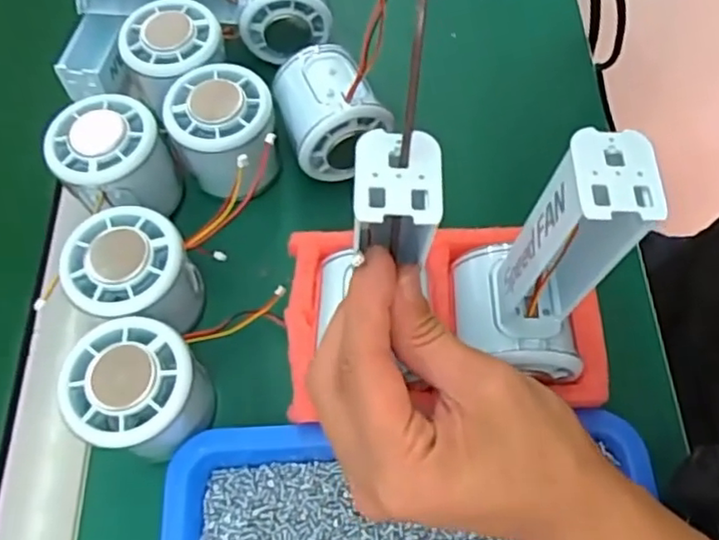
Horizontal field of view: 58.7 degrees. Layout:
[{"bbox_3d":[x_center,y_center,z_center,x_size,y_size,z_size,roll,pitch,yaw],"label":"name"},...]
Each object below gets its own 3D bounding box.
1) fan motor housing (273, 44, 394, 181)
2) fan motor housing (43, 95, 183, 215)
[{"bbox_3d":[-0.015,-0.092,0.363,0.057,0.046,0.063,-18,65,-7],"label":"fan motor housing"},{"bbox_3d":[-0.131,-0.055,0.352,0.056,0.062,0.054,-1,64,1],"label":"fan motor housing"}]

